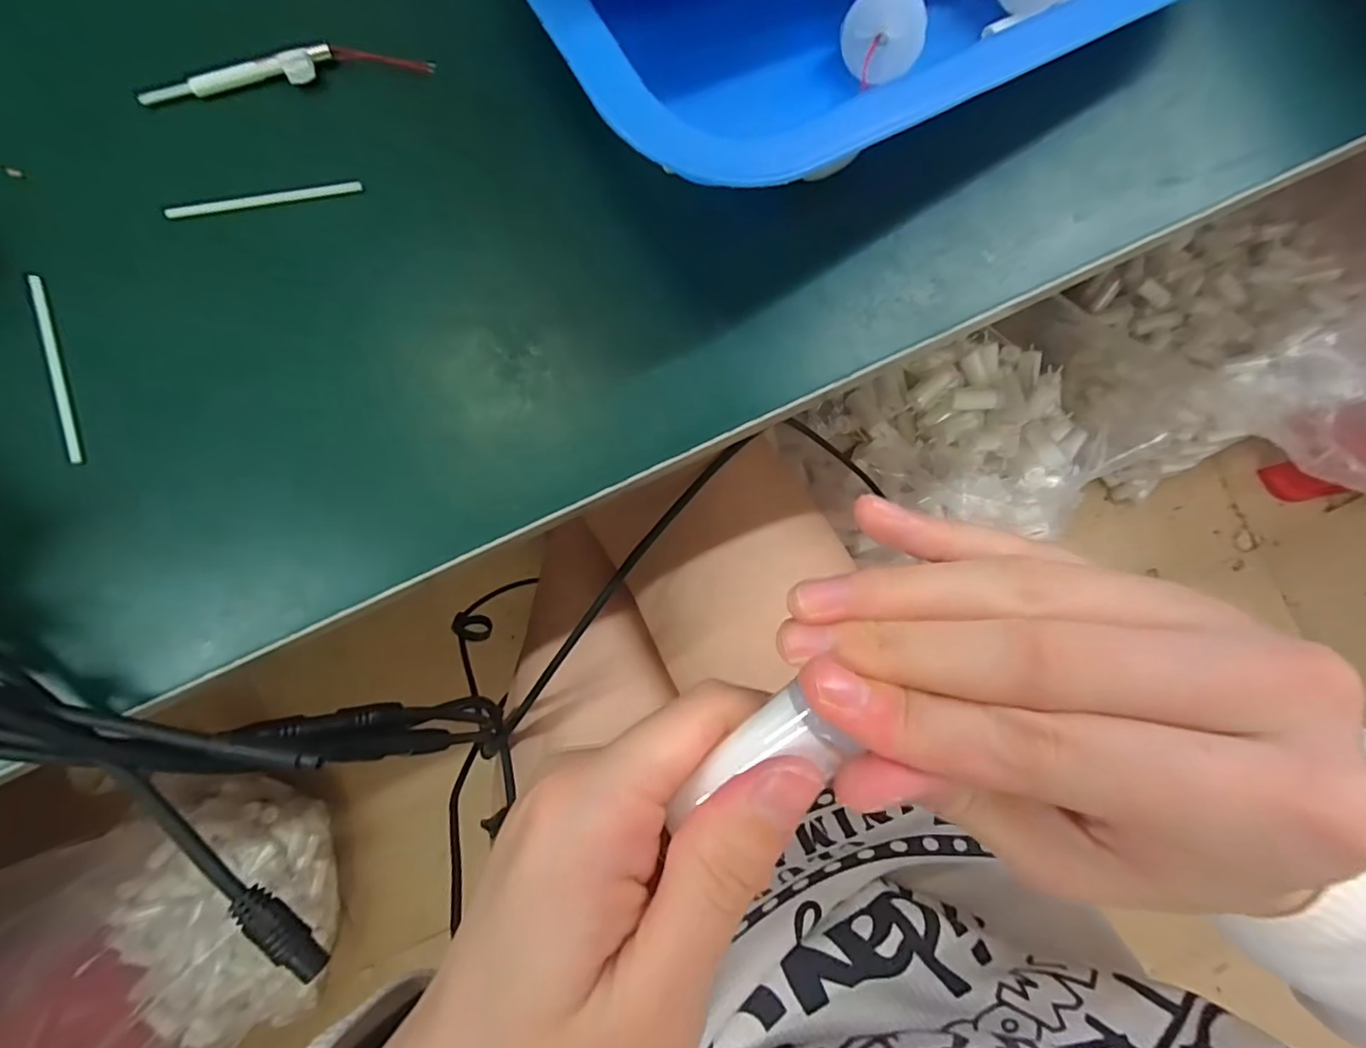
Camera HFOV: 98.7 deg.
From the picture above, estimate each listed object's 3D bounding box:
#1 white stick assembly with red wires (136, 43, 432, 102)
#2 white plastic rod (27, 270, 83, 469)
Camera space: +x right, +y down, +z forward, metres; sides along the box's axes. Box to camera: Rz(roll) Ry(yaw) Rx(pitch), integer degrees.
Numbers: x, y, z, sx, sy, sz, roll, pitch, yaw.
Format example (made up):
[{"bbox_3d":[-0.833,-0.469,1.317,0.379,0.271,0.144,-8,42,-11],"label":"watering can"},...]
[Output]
[{"bbox_3d":[-0.126,-0.142,0.184,0.089,0.008,0.011,-12,87,-1],"label":"white stick assembly with red wires"},{"bbox_3d":[-0.193,-0.048,0.181,0.004,0.004,0.060,-17,87,-1],"label":"white plastic rod"}]

